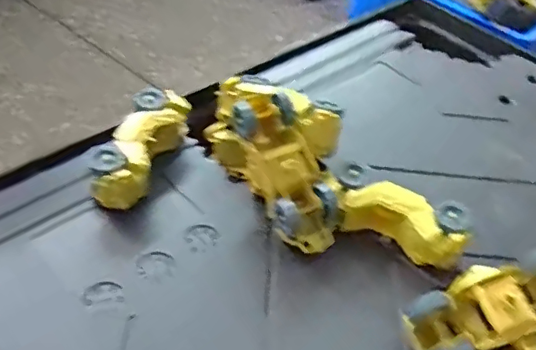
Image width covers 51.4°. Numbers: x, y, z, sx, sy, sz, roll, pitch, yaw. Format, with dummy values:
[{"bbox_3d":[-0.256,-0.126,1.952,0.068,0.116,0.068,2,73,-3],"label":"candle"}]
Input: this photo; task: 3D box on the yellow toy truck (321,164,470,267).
[{"bbox_3d":[0.132,0.047,0.605,0.161,0.059,0.068,27,48,18],"label":"yellow toy truck"}]

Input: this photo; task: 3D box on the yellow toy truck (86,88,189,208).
[{"bbox_3d":[-0.150,-0.033,0.657,0.068,0.055,0.165,17,45,9],"label":"yellow toy truck"}]

